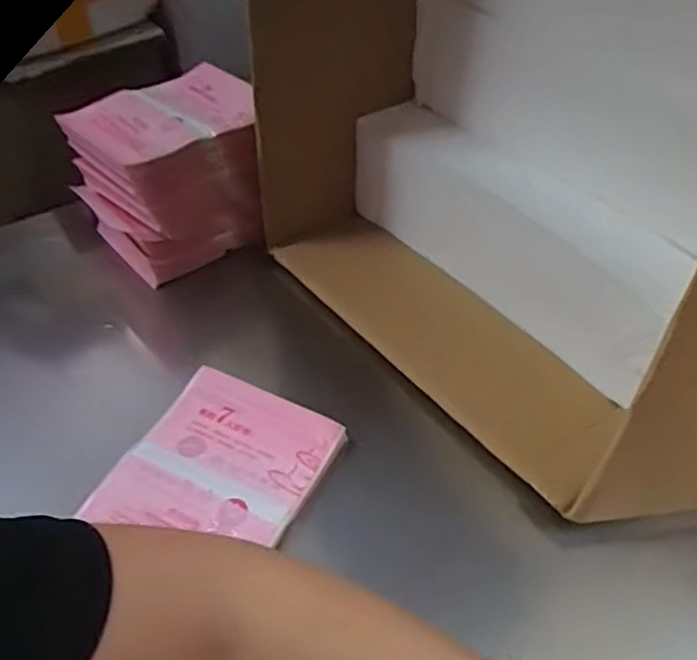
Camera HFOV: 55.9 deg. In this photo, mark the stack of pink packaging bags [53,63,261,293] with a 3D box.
[{"bbox_3d":[-0.158,-0.154,0.627,0.166,0.126,0.127,-30,51,-26],"label":"stack of pink packaging bags"}]

